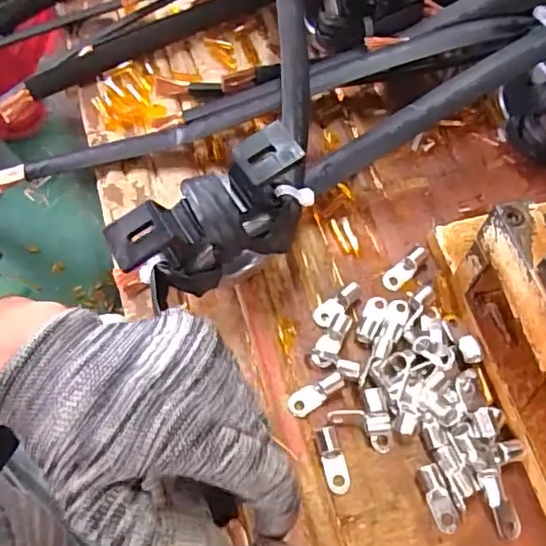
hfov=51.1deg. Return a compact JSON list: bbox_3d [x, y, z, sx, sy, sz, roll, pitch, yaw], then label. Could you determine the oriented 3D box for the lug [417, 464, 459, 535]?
[{"bbox_3d":[0.082,0.112,0.284,0.012,0.005,0.032,-18,81,-9],"label":"lug"}]

